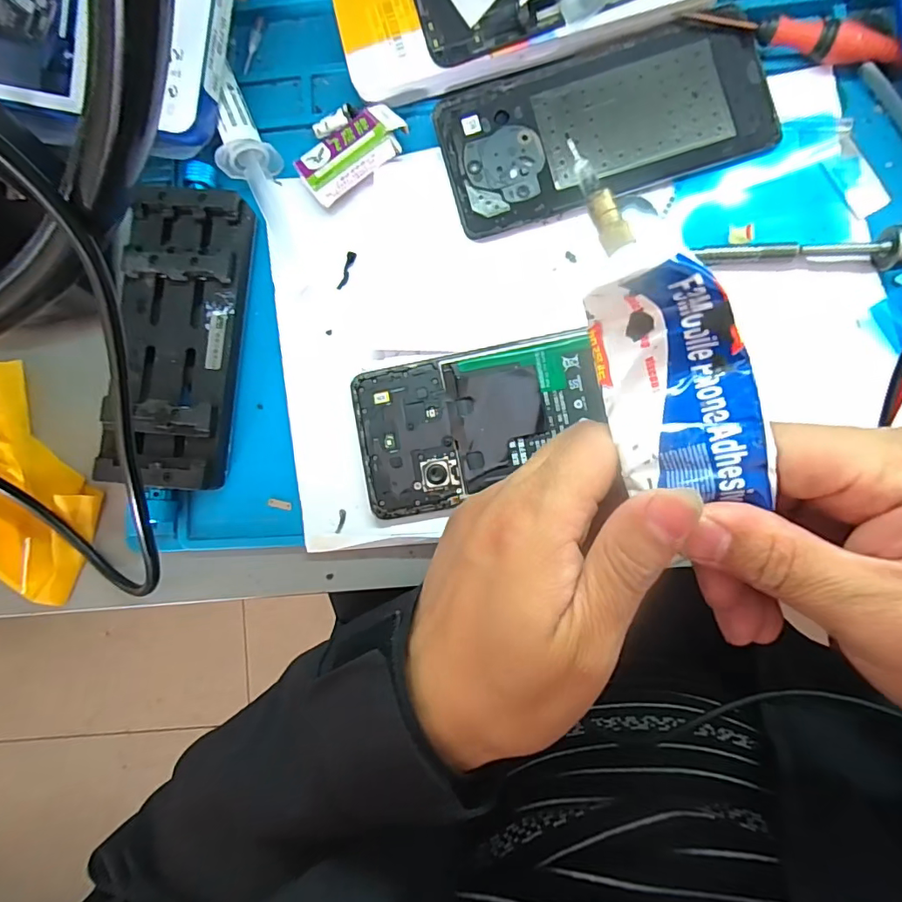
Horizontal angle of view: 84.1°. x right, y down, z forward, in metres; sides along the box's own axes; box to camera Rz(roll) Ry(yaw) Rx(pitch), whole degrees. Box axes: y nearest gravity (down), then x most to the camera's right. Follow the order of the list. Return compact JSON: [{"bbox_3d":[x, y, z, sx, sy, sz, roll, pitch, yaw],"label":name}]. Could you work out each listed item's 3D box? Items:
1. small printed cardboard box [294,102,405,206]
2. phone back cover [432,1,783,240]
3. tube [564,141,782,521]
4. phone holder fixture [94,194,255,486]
[{"bbox_3d":[-0.051,-0.155,0.262,0.058,0.017,0.028,-37,83,1],"label":"small printed cardboard box"},{"bbox_3d":[0.076,-0.166,0.253,0.159,0.011,0.076,-15,84,3],"label":"phone back cover"},{"bbox_3d":[0.065,-0.037,0.160,0.041,0.025,0.112,-21,90,3],"label":"tube"},{"bbox_3d":[-0.138,-0.057,0.258,0.060,0.025,0.149,2,85,5],"label":"phone holder fixture"}]

